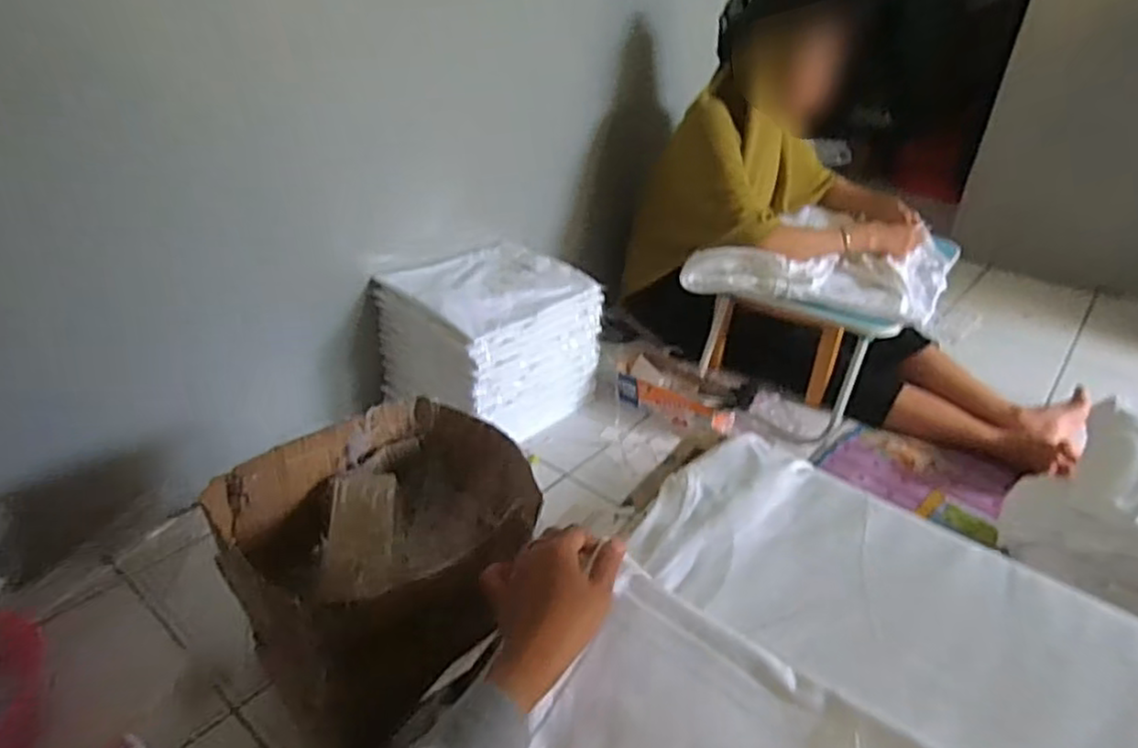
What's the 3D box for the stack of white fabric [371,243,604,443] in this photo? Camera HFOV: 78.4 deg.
[{"bbox_3d":[-0.153,-0.056,1.390,0.275,0.289,0.356,27,38,35],"label":"stack of white fabric"}]

